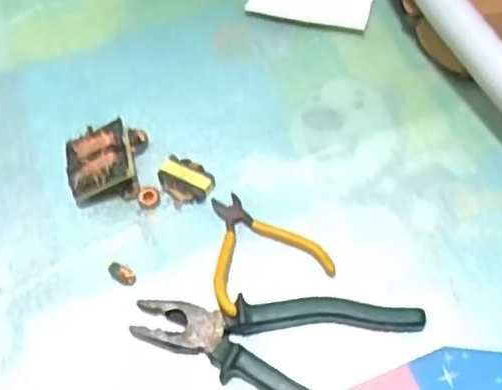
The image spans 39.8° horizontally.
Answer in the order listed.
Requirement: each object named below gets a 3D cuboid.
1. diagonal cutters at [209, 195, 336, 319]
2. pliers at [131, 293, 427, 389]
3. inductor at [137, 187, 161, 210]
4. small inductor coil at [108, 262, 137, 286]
[{"bbox_3d":[0.001,0.034,0.503,0.084,0.023,0.091,-26,64,-11],"label":"diagonal cutters"},{"bbox_3d":[0.017,0.101,0.473,0.188,0.025,0.081,12,63,8],"label":"pliers"},{"bbox_3d":[-0.079,0.002,0.534,0.017,0.004,0.017,-20,63,-8],"label":"inductor"},{"bbox_3d":[-0.093,0.058,0.503,0.018,0.016,0.011,20,65,12],"label":"small inductor coil"}]

